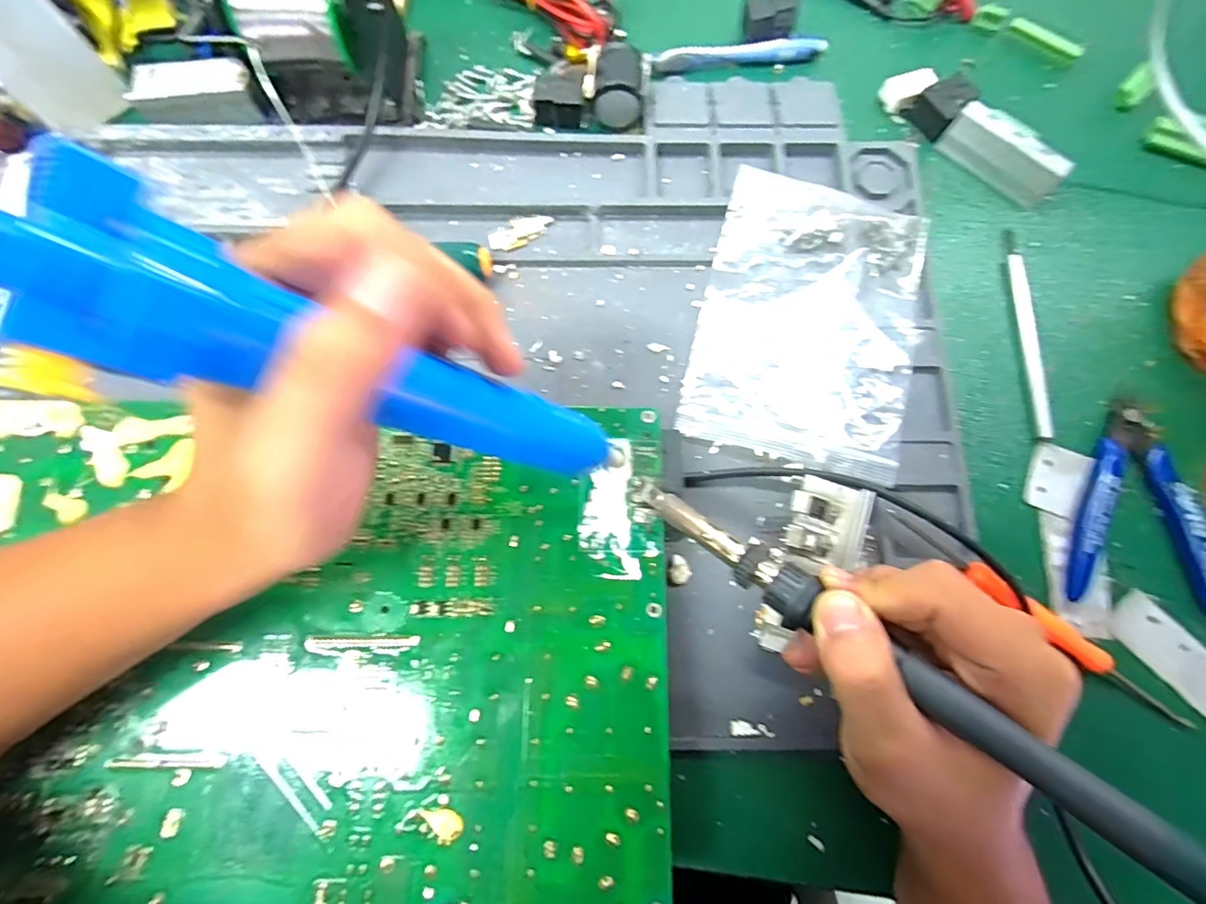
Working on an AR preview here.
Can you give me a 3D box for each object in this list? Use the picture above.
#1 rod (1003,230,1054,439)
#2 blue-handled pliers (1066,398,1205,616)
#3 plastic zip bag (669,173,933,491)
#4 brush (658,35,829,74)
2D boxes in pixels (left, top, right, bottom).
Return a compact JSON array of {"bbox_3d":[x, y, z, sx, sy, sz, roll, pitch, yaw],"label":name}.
[{"bbox_3d":[0.248,-0.072,0.306,0.008,0.007,0.131,3,77,0],"label":"rod"},{"bbox_3d":[0.289,0.027,0.277,0.072,0.016,0.112,14,77,2],"label":"blue-handled pliers"},{"bbox_3d":[0.119,-0.076,0.302,0.121,0.013,0.164,16,77,3],"label":"plastic zip bag"},{"bbox_3d":[0.091,-0.263,0.345,0.113,0.006,0.014,-8,77,-3],"label":"brush"}]

